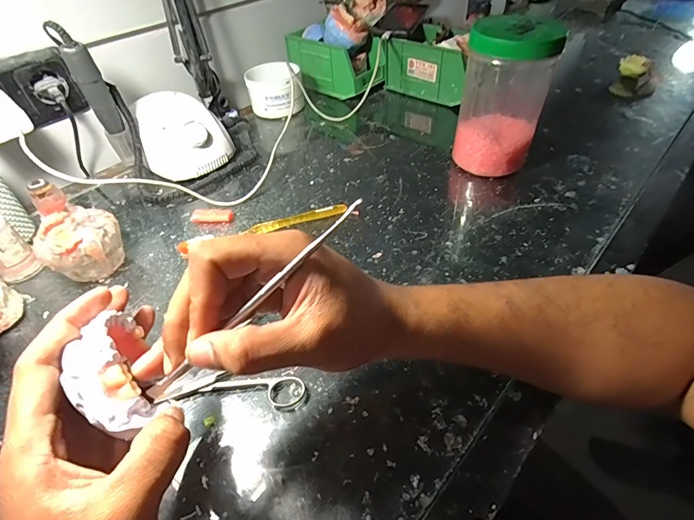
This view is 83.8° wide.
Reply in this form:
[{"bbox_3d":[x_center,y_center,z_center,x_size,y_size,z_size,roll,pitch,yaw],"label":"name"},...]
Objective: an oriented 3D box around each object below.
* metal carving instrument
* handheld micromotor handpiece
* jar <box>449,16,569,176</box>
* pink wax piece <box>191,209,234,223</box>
[{"bbox_3d":[-0.042,0.018,0.189,0.130,0.006,0.004,-43,53,-5],"label":"metal carving instrument"},{"bbox_3d":[-0.297,-0.191,0.466,0.028,0.167,0.023,-25,49,-19],"label":"handheld micromotor handpiece"},{"bbox_3d":[0.185,-0.189,0.463,0.091,0.165,0.082,12,47,15],"label":"jar"},{"bbox_3d":[-0.162,-0.052,0.464,0.049,0.014,0.016,1,45,5],"label":"pink wax piece"}]

